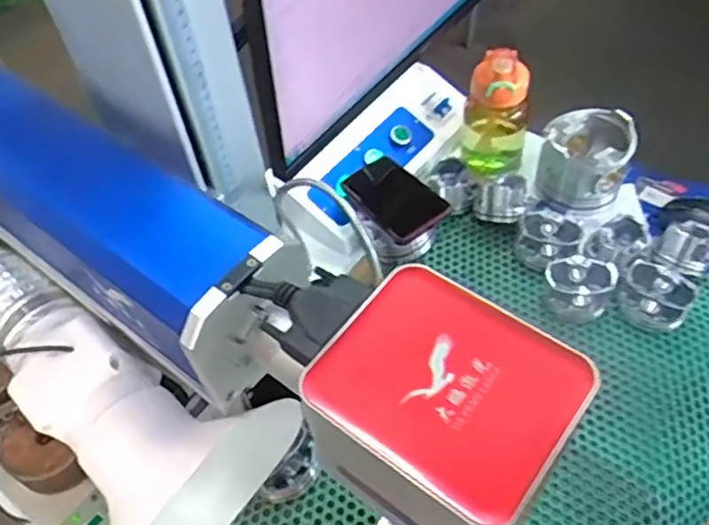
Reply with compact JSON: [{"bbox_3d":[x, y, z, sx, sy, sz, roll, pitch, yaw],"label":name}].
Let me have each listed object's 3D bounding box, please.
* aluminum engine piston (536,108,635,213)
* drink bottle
[{"bbox_3d":[0.306,-0.139,0.877,0.109,0.091,0.095,11,54,13],"label":"aluminum engine piston"},{"bbox_3d":[0.194,-0.200,0.904,0.087,0.178,0.076,8,53,11],"label":"drink bottle"}]

